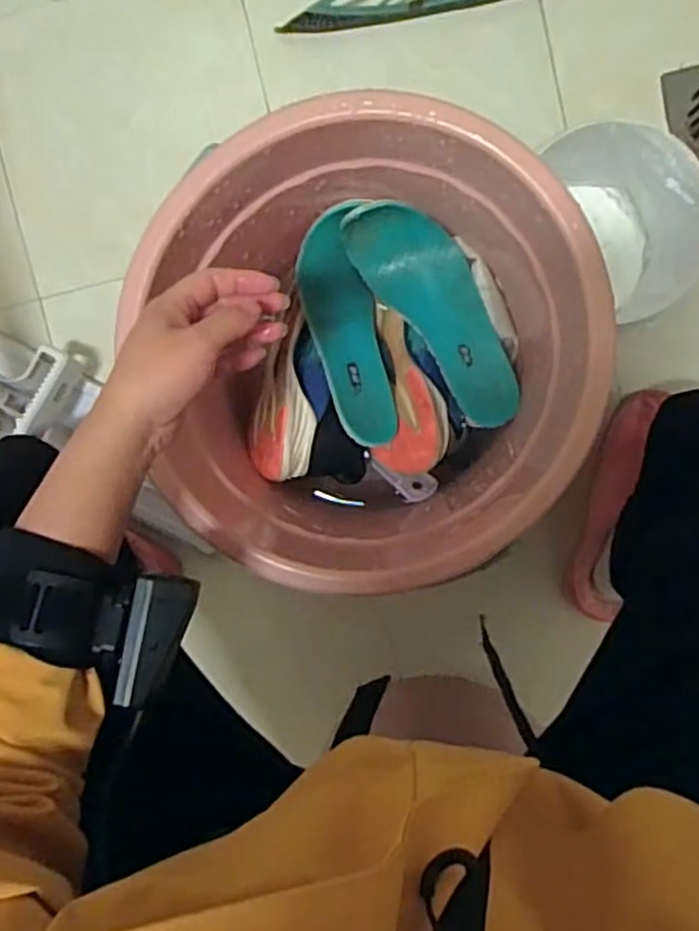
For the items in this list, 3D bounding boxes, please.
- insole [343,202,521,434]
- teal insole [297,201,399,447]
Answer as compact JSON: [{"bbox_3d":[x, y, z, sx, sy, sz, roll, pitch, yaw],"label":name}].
[{"bbox_3d":[0.080,-0.135,0.635,0.078,0.028,0.215,-32,93,8],"label":"insole"},{"bbox_3d":[-0.003,-0.120,0.628,0.066,0.038,0.205,-7,96,6],"label":"teal insole"}]

